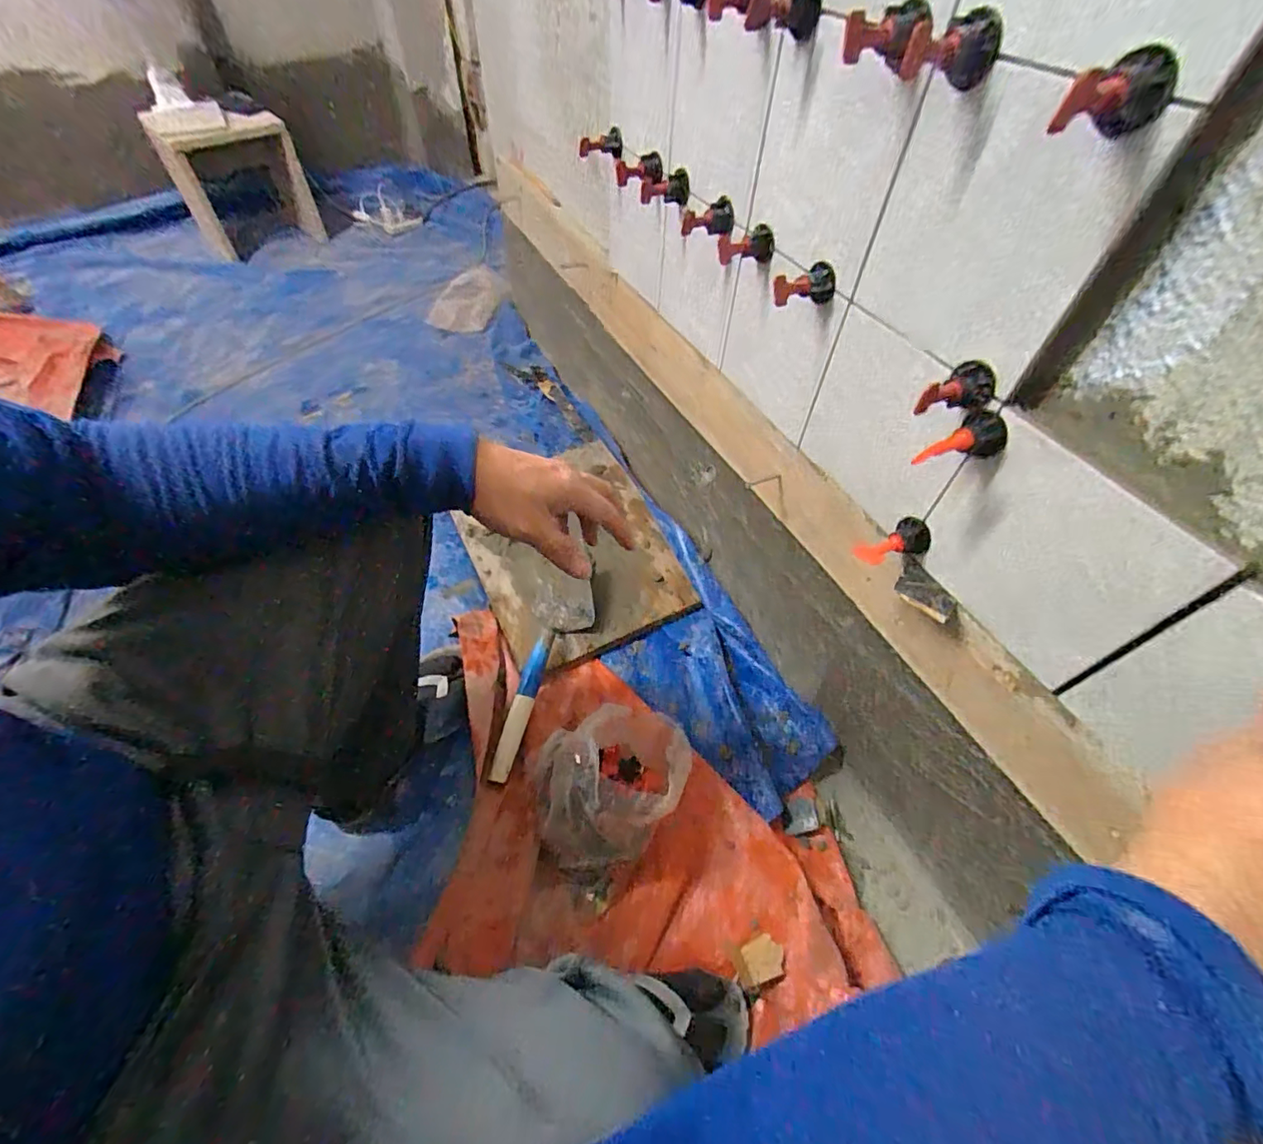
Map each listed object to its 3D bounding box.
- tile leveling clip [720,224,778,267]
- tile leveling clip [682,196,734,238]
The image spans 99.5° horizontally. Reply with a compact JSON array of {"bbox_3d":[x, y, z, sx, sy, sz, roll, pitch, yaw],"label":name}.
[{"bbox_3d":[0.108,-0.306,0.499,0.050,0.035,0.025,11,54,6],"label":"tile leveling clip"},{"bbox_3d":[0.076,-0.349,0.529,0.050,0.032,0.028,13,54,7],"label":"tile leveling clip"}]

